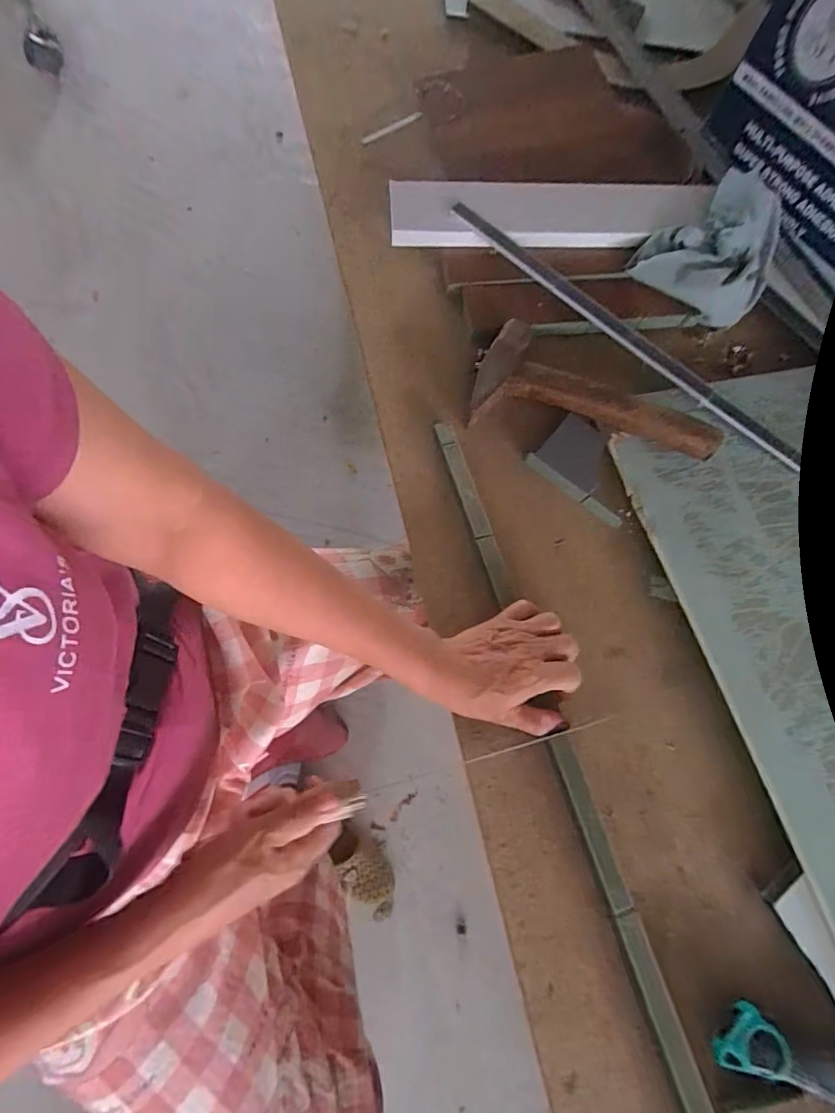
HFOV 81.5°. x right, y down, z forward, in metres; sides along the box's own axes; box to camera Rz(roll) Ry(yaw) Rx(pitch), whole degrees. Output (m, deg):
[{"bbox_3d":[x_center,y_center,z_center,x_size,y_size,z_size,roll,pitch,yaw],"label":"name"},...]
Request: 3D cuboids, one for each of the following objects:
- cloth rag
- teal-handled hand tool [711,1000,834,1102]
[{"bbox_3d":[0.329,-0.332,0.541,0.132,0.067,0.150,42,74,9],"label":"cloth rag"},{"bbox_3d":[0.268,0.343,0.322,0.135,0.014,0.037,20,73,6],"label":"teal-handled hand tool"}]

